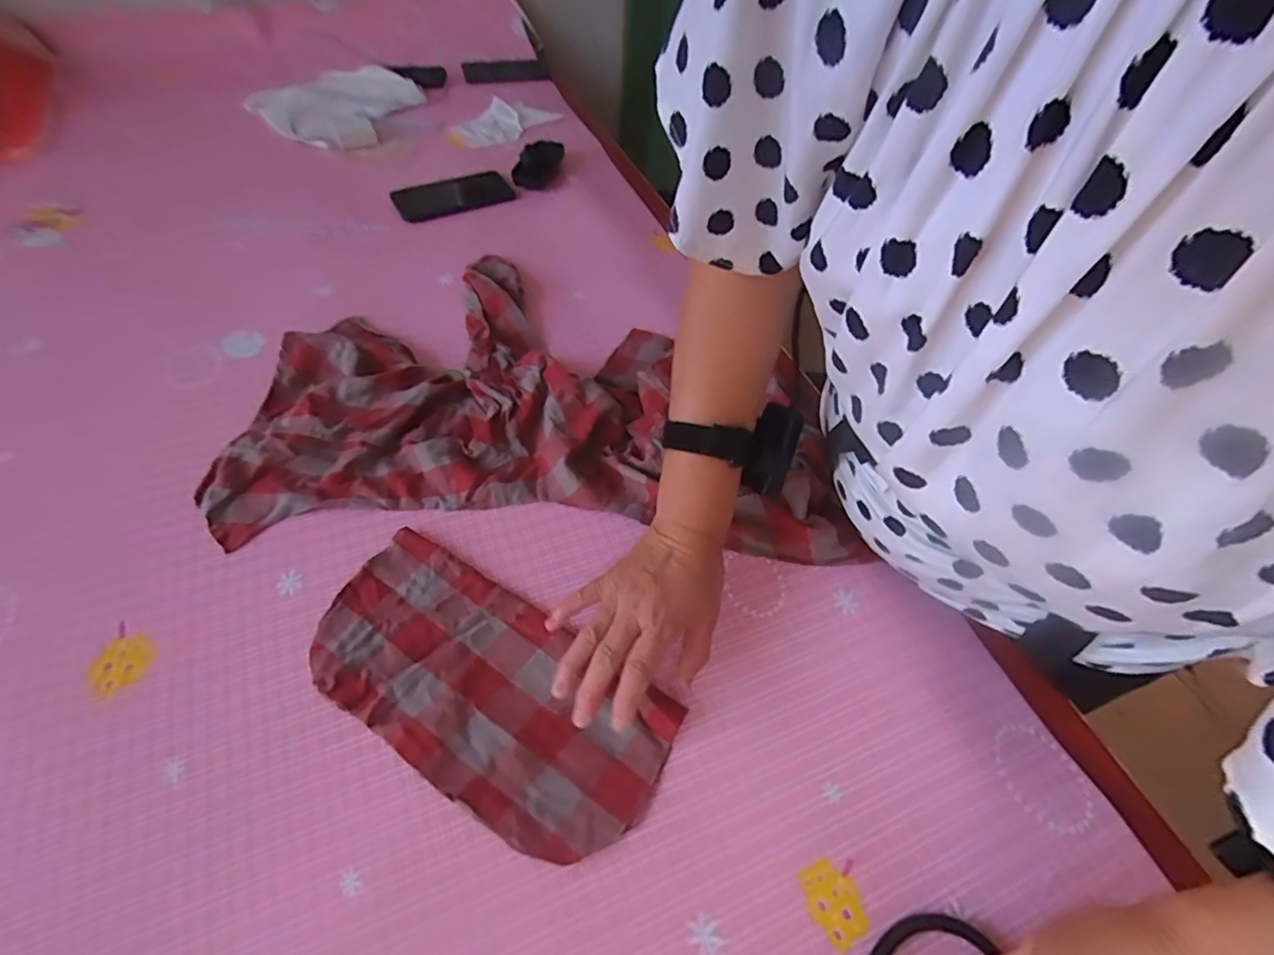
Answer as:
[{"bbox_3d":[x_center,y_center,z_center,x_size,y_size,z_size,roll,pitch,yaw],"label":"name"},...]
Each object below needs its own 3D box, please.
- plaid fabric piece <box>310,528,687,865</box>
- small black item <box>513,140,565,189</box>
[{"bbox_3d":[-0.116,0.153,0.440,0.276,0.010,0.134,32,57,17],"label":"plaid fabric piece"},{"bbox_3d":[-0.147,-0.473,0.888,0.057,0.018,0.118,11,53,3],"label":"small black item"}]

